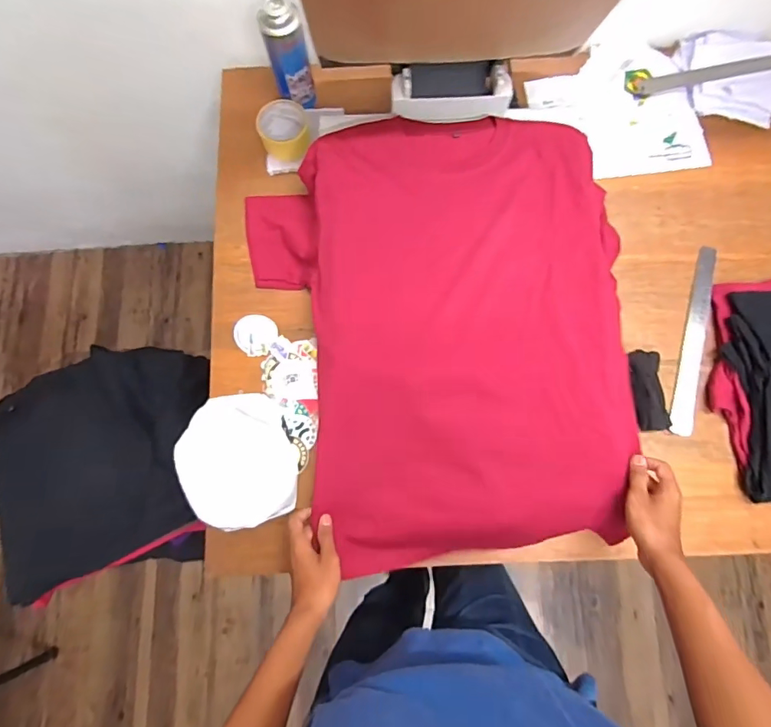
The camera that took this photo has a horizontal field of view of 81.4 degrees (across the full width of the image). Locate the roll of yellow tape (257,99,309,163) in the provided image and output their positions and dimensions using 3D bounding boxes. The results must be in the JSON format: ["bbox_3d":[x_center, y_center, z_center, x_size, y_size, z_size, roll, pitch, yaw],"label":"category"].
[{"bbox_3d":[-0.179,-0.413,0.797,0.086,0.048,0.082,0,80,-1],"label":"roll of yellow tape"}]

